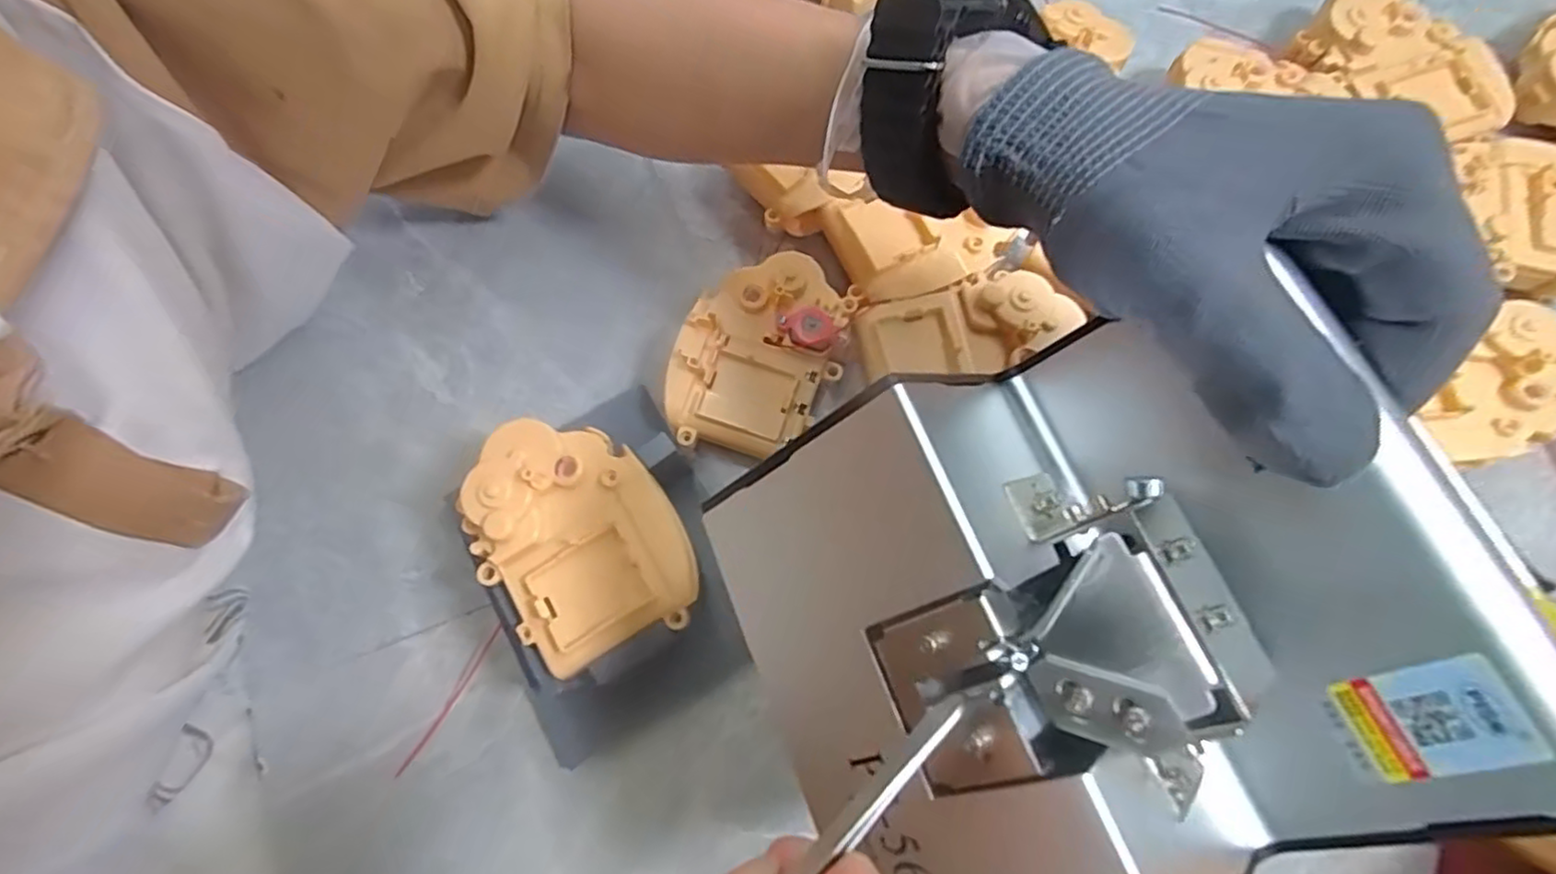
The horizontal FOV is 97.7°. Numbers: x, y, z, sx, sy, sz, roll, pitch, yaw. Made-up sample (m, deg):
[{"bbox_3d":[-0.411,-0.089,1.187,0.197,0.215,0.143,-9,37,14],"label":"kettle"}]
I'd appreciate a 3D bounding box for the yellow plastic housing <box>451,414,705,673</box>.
[{"bbox_3d":[-0.079,0.038,0.264,0.072,0.018,0.094,-37,76,-8],"label":"yellow plastic housing"}]

